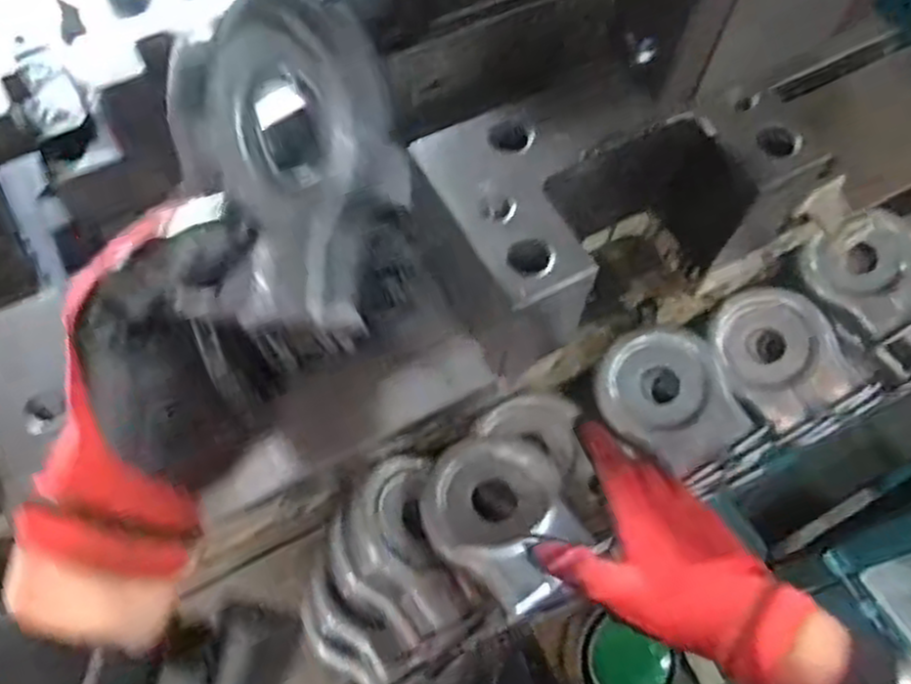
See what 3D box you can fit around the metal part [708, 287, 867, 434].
[{"bbox_3d":[0.269,0.011,0.645,0.082,0.035,0.118,-39,70,17],"label":"metal part"}]

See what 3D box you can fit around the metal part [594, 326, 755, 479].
[{"bbox_3d":[0.167,0.045,0.610,0.094,0.043,0.114,-30,68,-15],"label":"metal part"}]

